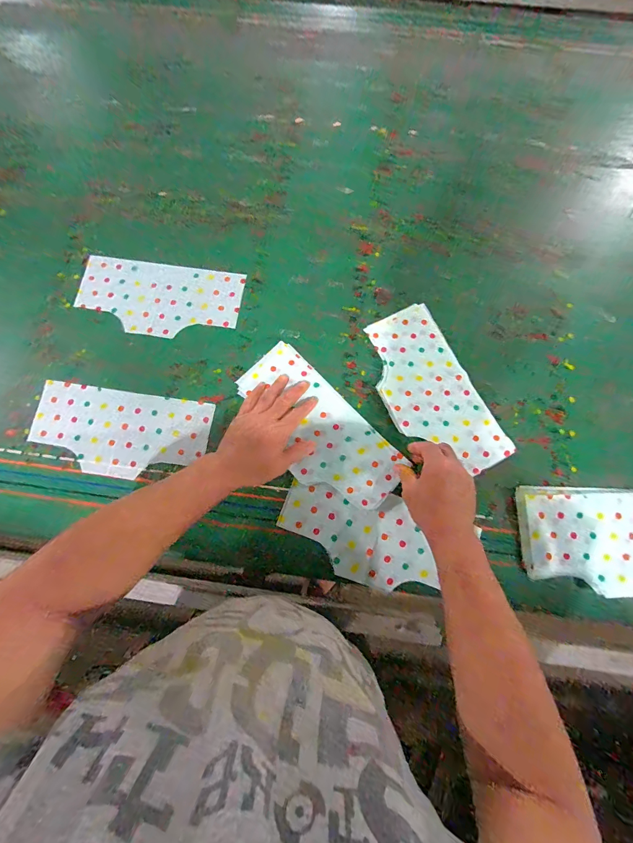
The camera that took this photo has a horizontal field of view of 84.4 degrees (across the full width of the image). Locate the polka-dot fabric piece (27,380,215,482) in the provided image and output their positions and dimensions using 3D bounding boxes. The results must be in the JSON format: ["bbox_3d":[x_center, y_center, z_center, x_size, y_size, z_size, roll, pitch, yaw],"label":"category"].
[{"bbox_3d":[-0.318,0.018,0.560,0.284,0.006,0.135,9,79,5],"label":"polka-dot fabric piece"}]

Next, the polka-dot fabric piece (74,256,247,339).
[{"bbox_3d":[-0.276,-0.216,0.608,0.283,0.008,0.136,8,76,4],"label":"polka-dot fabric piece"}]

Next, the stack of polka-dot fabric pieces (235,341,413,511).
[{"bbox_3d":[0.002,0.007,0.553,0.139,0.015,0.295,-38,79,-7],"label":"stack of polka-dot fabric pieces"}]

